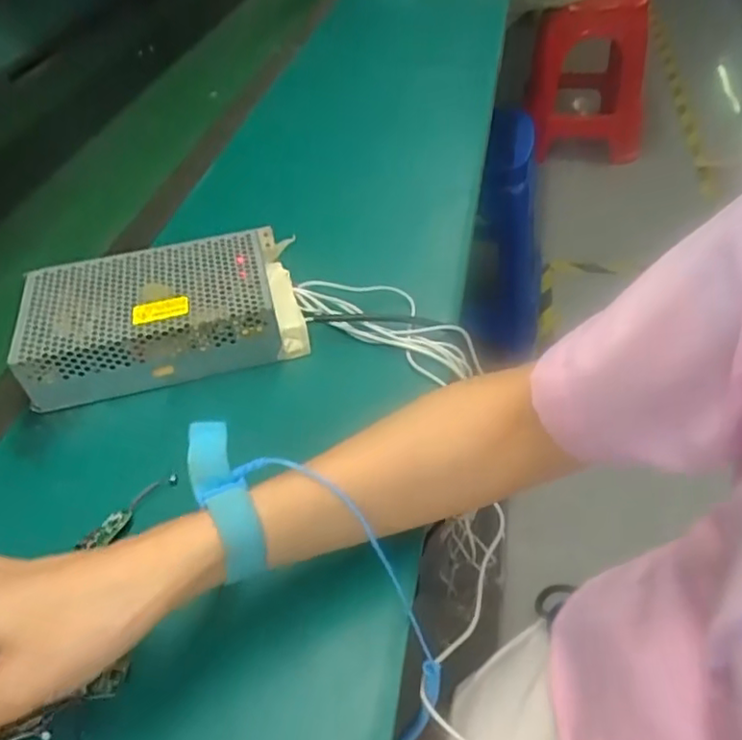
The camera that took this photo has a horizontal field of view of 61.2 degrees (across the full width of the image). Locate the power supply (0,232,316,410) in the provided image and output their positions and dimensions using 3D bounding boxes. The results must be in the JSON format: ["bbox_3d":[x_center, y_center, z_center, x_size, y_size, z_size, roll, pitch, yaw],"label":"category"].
[{"bbox_3d":[-0.157,-0.046,0.478,0.200,0.053,0.111,-12,45,-6],"label":"power supply"}]

